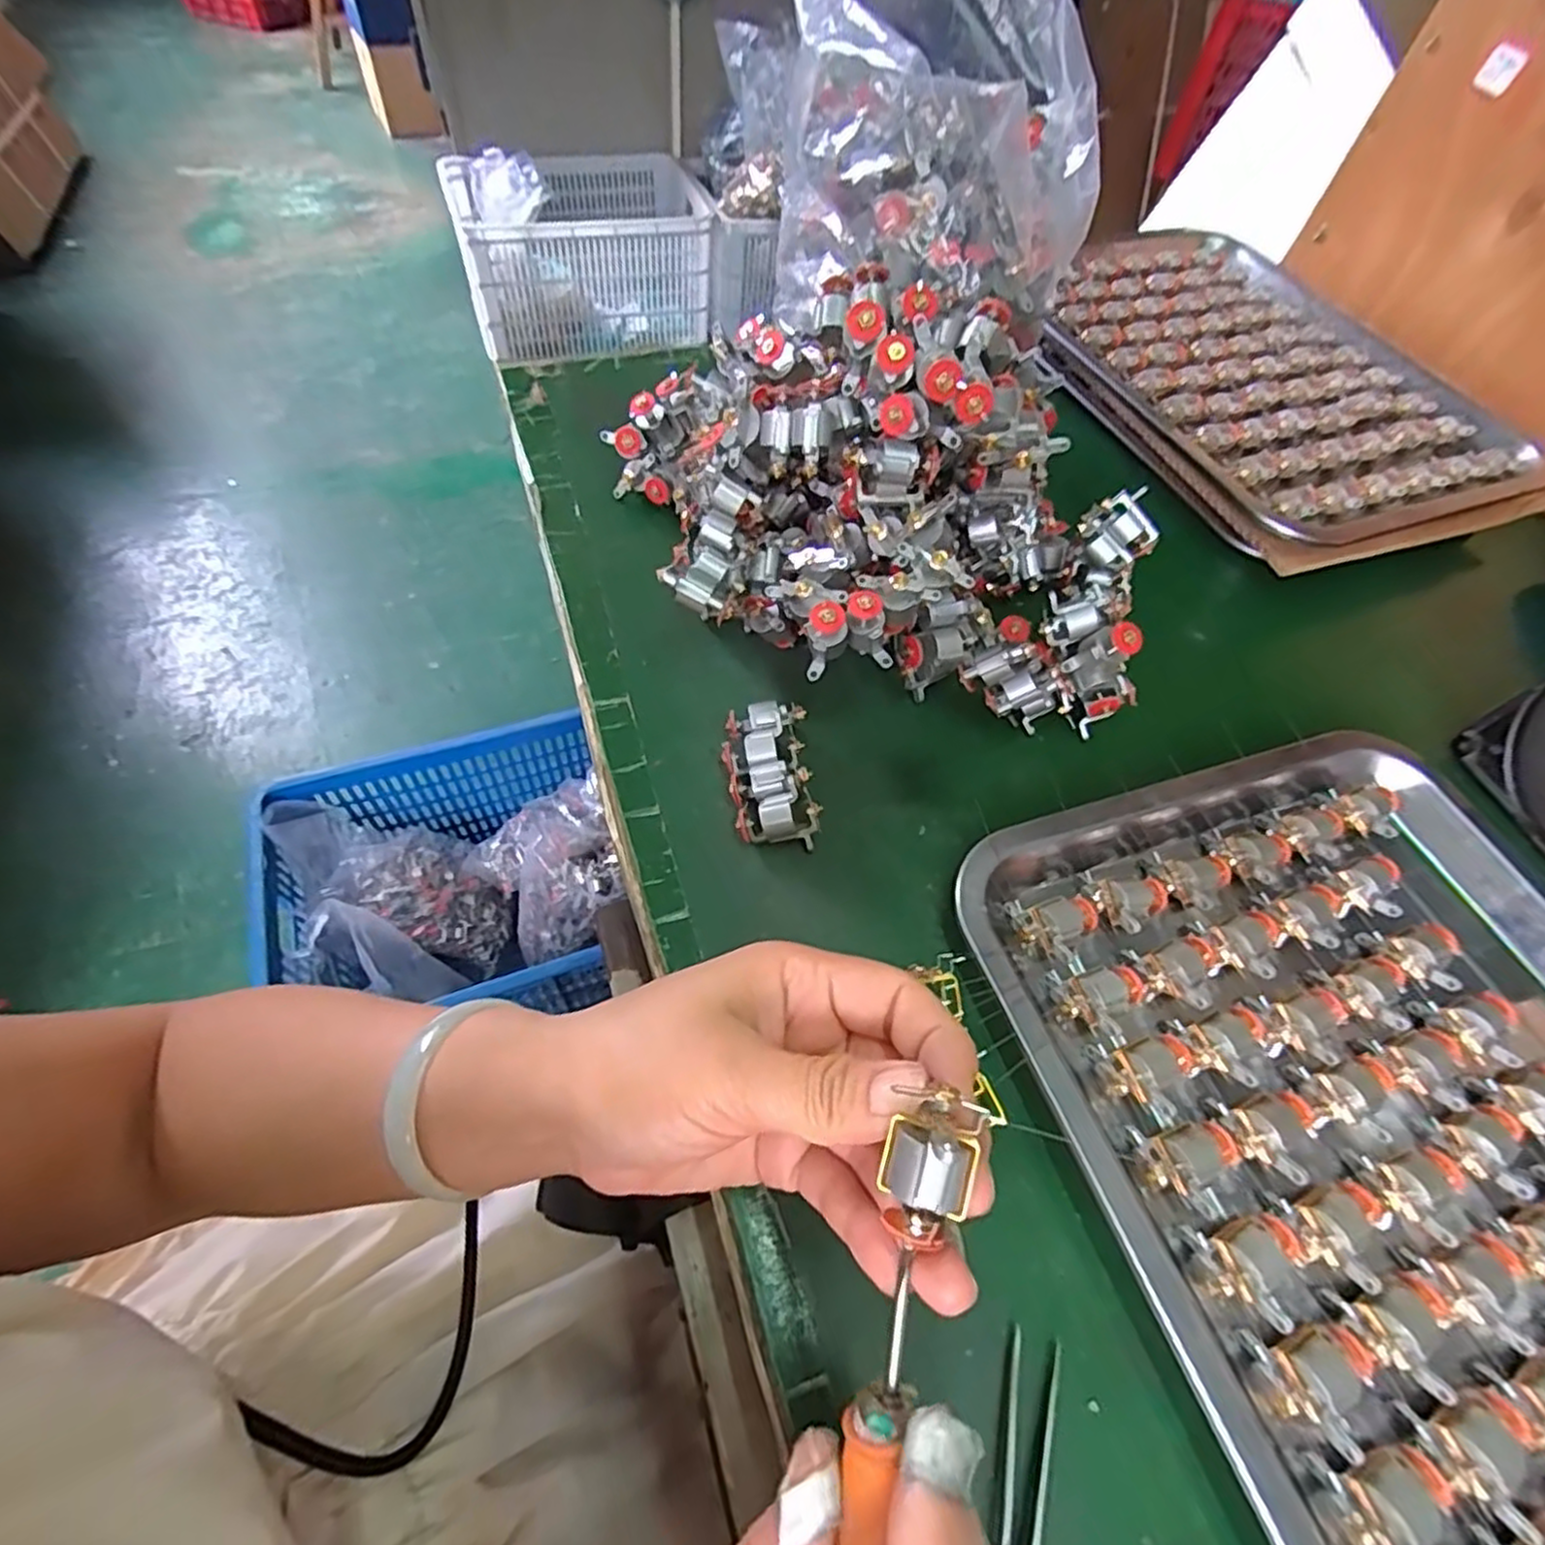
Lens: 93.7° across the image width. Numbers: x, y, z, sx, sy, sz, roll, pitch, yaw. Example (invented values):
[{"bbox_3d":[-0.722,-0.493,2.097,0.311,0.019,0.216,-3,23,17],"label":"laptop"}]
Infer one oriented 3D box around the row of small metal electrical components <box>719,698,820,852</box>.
[{"bbox_3d":[-0.002,-0.001,0.311,0.036,0.025,0.062,-2,57,-7],"label":"row of small metal electrical components"}]

